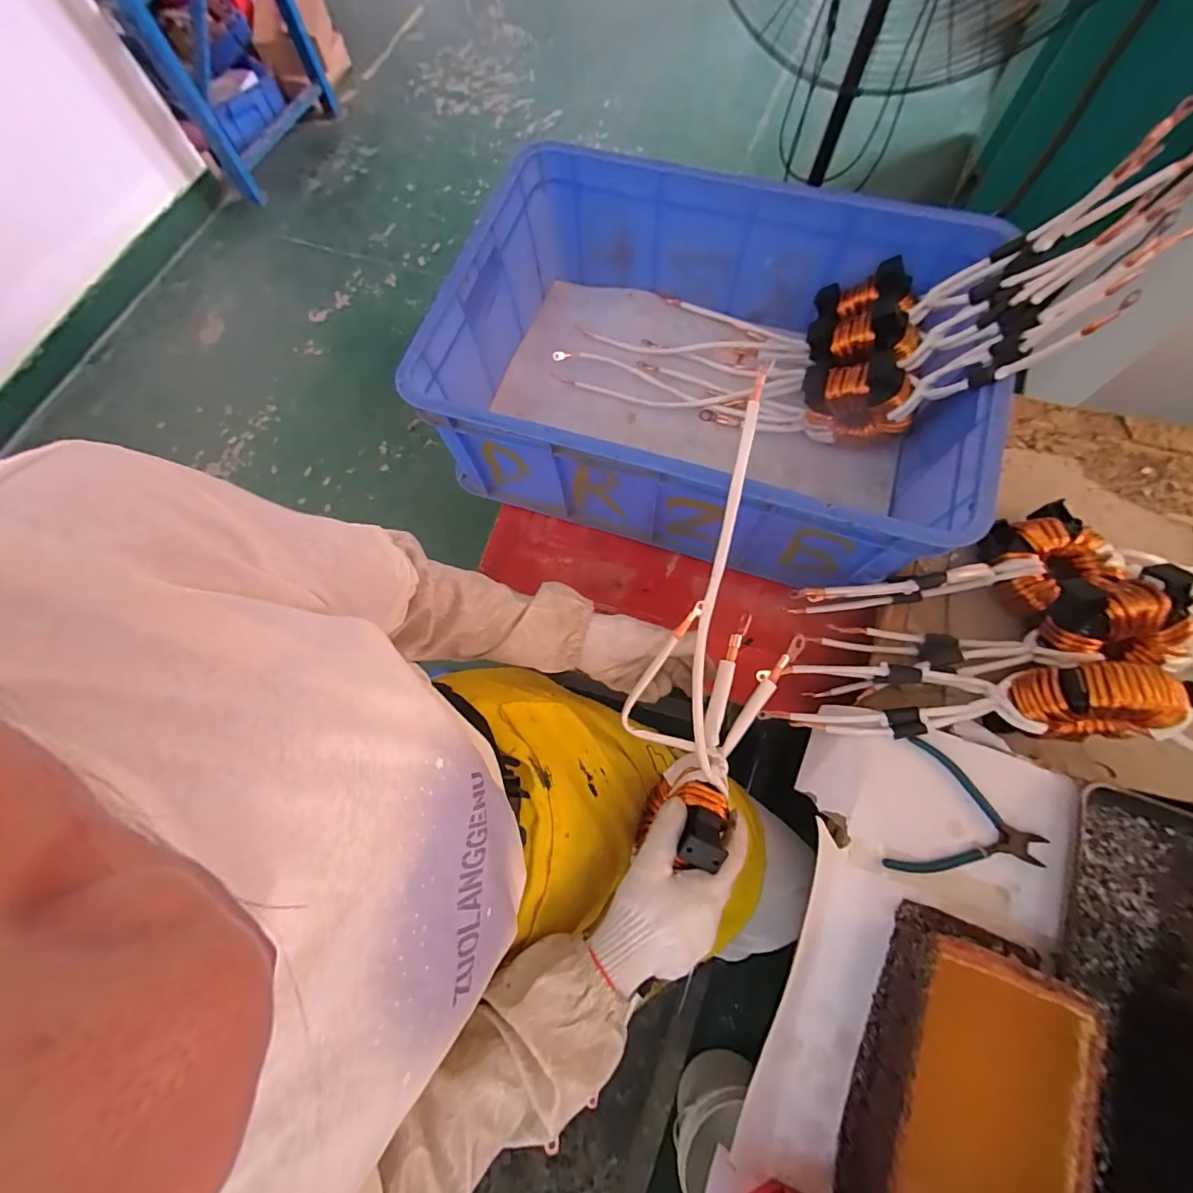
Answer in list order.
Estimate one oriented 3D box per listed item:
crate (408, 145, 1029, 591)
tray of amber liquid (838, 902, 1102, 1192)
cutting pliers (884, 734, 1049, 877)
[{"bbox_3d":[0.129,-0.281,0.639,0.592,0.198,0.418,16,72,7],"label":"crate"},{"bbox_3d":[0.296,0.393,0.399,0.139,0.066,0.231,18,73,8],"label":"tray of amber liquid"},{"bbox_3d":[0.360,0.225,0.487,0.131,0.007,0.126,22,73,9],"label":"cutting pliers"}]

